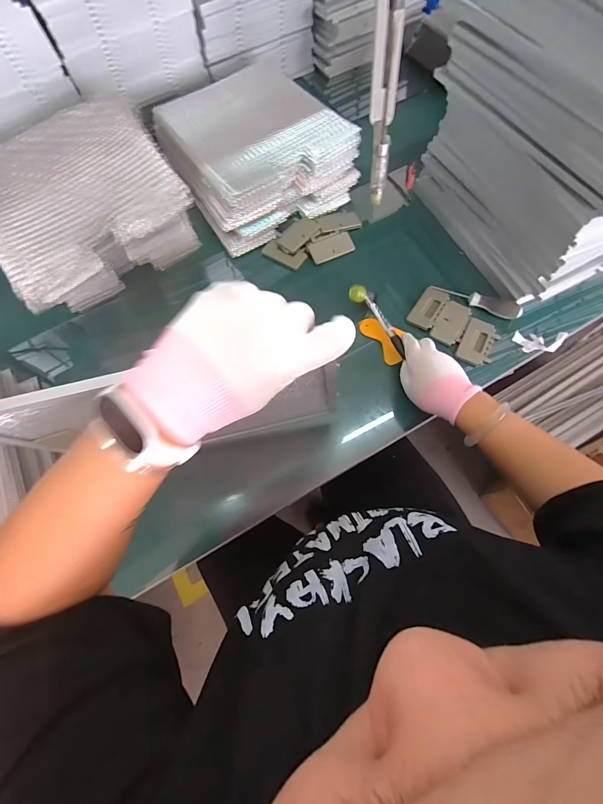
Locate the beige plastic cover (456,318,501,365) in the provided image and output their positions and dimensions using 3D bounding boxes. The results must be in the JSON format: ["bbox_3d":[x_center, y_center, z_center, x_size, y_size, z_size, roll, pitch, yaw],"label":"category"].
[{"bbox_3d":[0.306,-0.102,0.605,0.055,0.011,0.082,26,72,12],"label":"beige plastic cover"}]

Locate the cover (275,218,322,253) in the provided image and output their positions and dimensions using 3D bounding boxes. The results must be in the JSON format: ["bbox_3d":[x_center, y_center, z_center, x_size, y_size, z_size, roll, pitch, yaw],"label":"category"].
[{"bbox_3d":[-0.006,-0.333,0.699,0.089,0.011,0.051,-40,72,-12],"label":"cover"}]

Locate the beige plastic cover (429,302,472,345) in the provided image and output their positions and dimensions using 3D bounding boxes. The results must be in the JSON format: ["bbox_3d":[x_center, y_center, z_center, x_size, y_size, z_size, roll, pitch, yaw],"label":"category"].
[{"bbox_3d":[0.266,-0.140,0.623,0.048,0.008,0.083,27,72,13],"label":"beige plastic cover"}]

